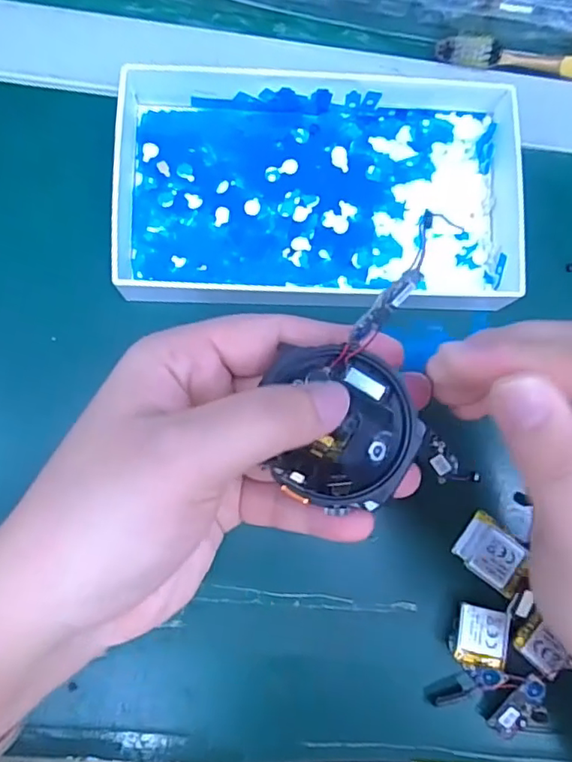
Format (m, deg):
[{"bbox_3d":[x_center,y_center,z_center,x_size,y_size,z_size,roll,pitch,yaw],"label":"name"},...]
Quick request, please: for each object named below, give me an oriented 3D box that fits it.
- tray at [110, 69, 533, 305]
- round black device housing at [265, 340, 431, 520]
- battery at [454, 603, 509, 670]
[{"bbox_3d":[0.017,-0.088,0.258,0.184,0.025,0.102,0,81,-5],"label":"tray"},{"bbox_3d":[0.019,0.016,0.177,0.048,0.009,0.046,13,81,-3],"label":"round black device housing"},{"bbox_3d":[0.083,0.109,0.242,0.020,0.008,0.024,14,80,-3],"label":"battery"}]

